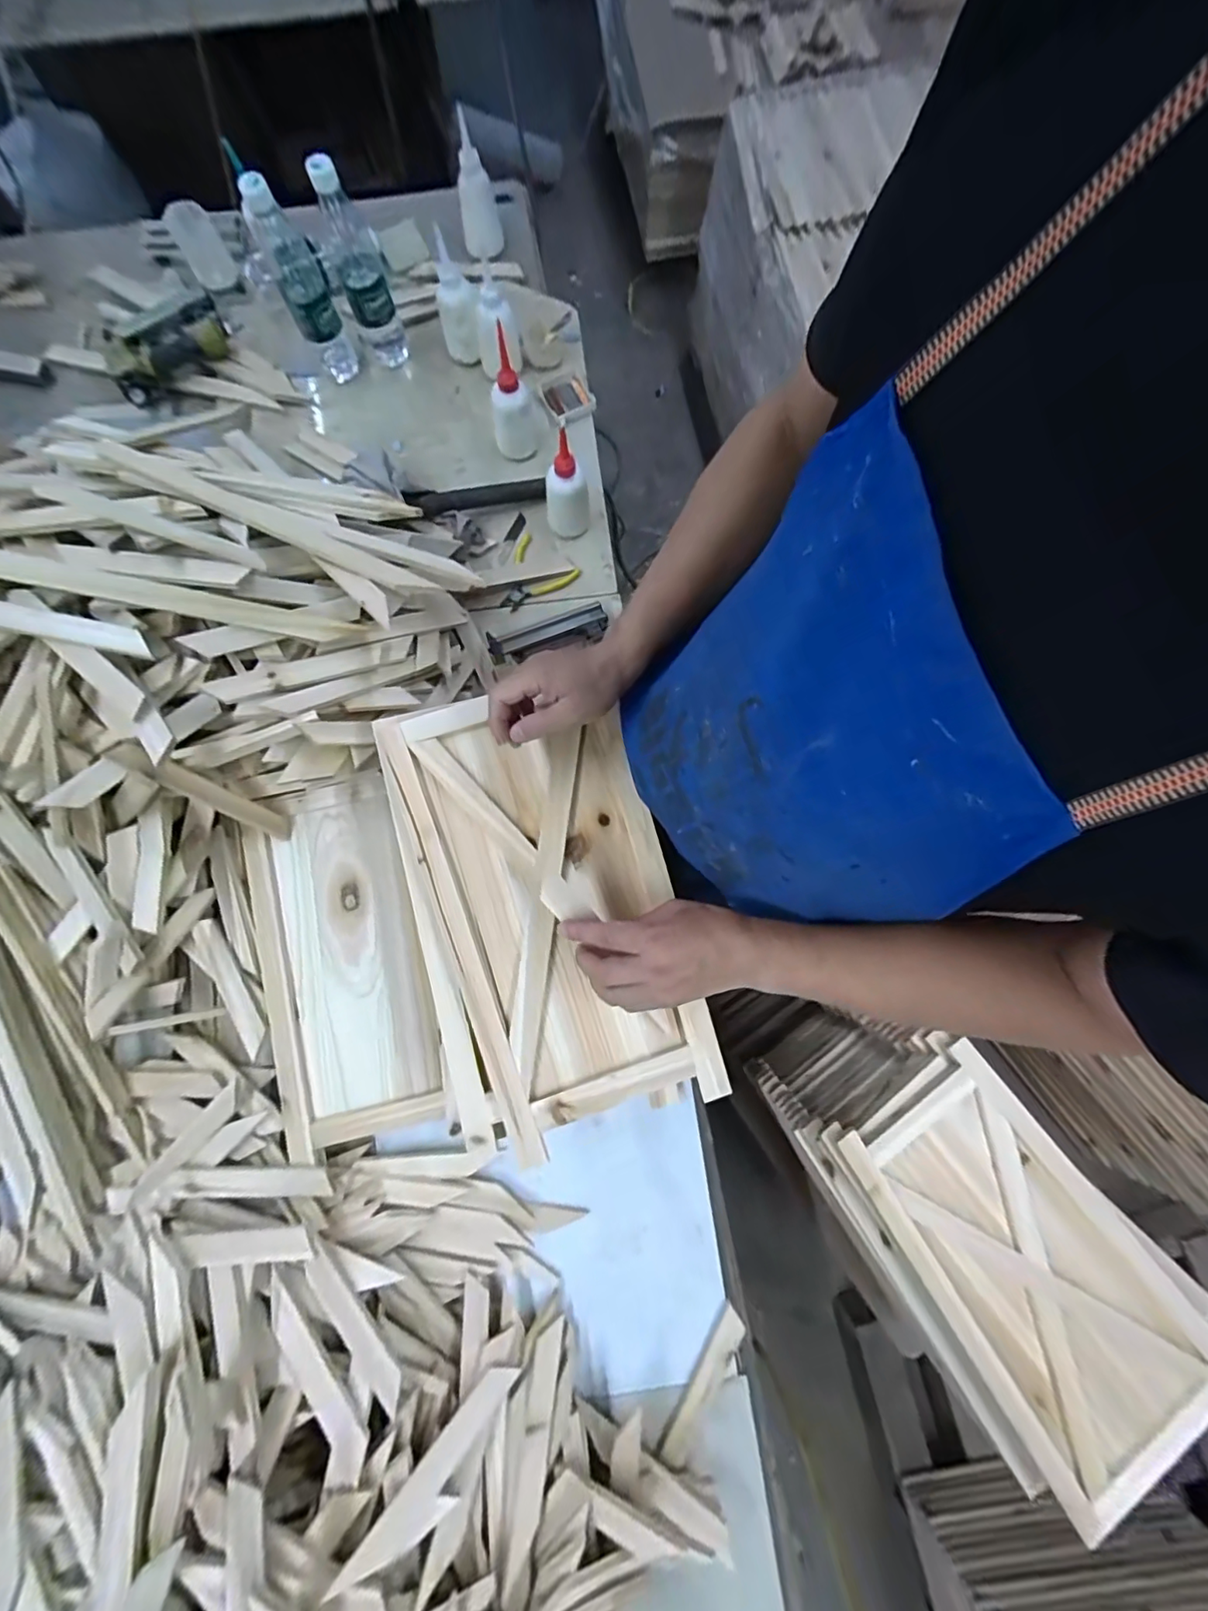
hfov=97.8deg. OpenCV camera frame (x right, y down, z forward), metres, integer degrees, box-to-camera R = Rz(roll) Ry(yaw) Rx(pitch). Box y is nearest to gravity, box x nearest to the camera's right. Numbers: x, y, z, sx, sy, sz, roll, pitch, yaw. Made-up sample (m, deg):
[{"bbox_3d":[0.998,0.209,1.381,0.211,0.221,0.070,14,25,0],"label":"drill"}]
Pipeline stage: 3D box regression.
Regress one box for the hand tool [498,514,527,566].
[{"bbox_3d":[-0.144,-0.406,0.805,0.019,0.012,0.092,21,79,3],"label":"hand tool"}]

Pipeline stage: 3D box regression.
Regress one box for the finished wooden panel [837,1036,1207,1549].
[{"bbox_3d":[0.502,0.541,0.617,0.252,0.034,0.475,-35,82,-7],"label":"finished wooden panel"}]

